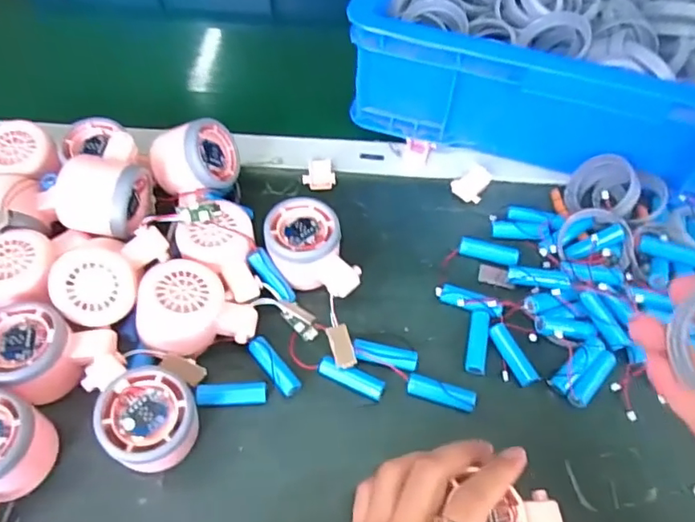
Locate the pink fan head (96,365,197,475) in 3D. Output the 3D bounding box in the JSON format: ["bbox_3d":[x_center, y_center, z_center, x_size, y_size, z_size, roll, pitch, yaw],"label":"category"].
[{"bbox_3d":[-0.124,0.107,0.359,0.058,0.053,0.062,1,56,-1],"label":"pink fan head"}]

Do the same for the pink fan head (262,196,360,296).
[{"bbox_3d":[-0.030,-0.003,0.446,0.058,0.053,0.082,-24,60,-15],"label":"pink fan head"}]

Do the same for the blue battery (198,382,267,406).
[{"bbox_3d":[-0.082,0.094,0.396,0.048,0.015,0.018,-4,56,-4],"label":"blue battery"}]

